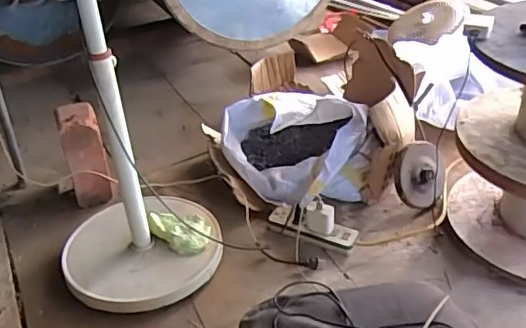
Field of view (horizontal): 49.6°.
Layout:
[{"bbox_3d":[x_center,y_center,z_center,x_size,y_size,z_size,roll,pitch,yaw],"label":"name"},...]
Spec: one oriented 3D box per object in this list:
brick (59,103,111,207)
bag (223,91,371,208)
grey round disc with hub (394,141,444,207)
[{"bbox_3d":[-0.422,-0.024,1.349,0.090,0.214,0.098,-17,36,-18],"label":"brick"},{"bbox_3d":[0.078,-0.055,1.407,0.337,0.154,0.375,-22,38,-25],"label":"bag"},{"bbox_3d":[0.356,0.024,1.297,0.129,0.146,0.043,-20,7,-22],"label":"grey round disc with hub"}]

